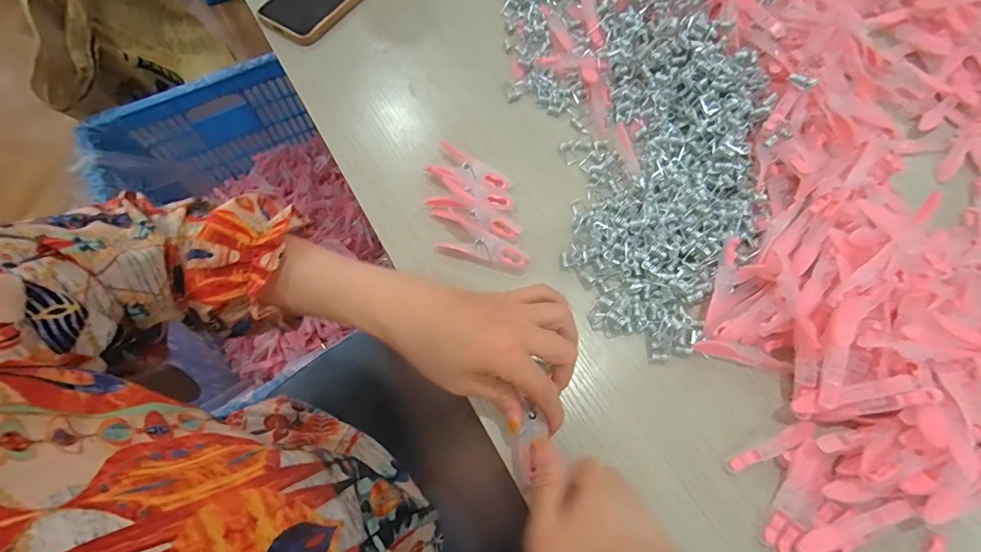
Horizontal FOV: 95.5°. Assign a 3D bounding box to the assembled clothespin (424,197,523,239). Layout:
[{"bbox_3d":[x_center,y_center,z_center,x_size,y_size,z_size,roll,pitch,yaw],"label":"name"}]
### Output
[{"bbox_3d":[-0.017,-0.051,0.388,0.087,0.016,0.019,24,72,10],"label":"assembled clothespin"}]

